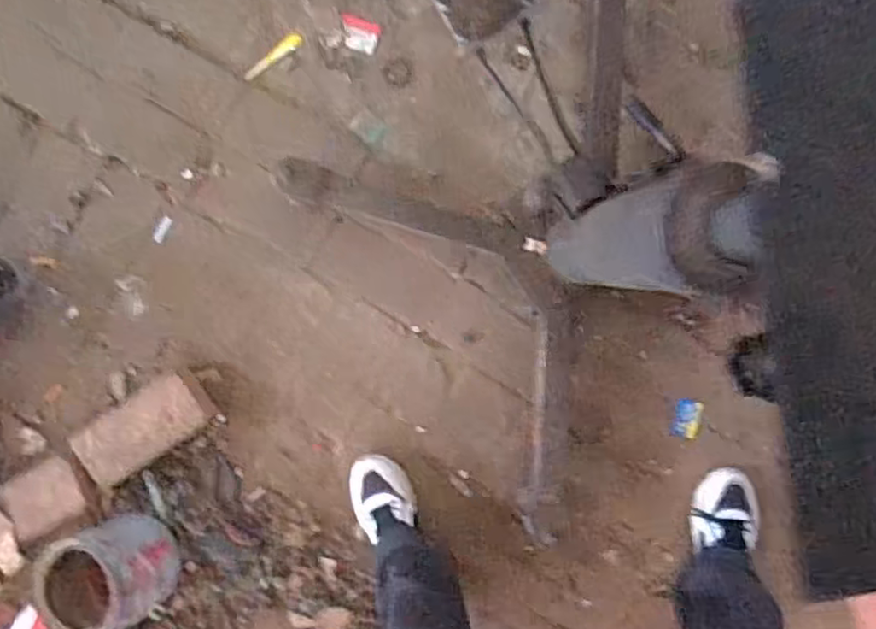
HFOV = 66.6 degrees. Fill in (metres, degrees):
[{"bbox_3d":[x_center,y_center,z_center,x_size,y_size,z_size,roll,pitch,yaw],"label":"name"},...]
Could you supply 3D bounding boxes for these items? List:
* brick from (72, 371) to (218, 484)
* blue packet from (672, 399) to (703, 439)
[{"bbox_3d":[-0.510,0.196,1.162,0.234,0.050,0.112,-36,92,2],"label":"brick"},{"bbox_3d":[0.438,0.184,1.170,0.044,0.009,0.069,11,96,25],"label":"blue packet"}]

